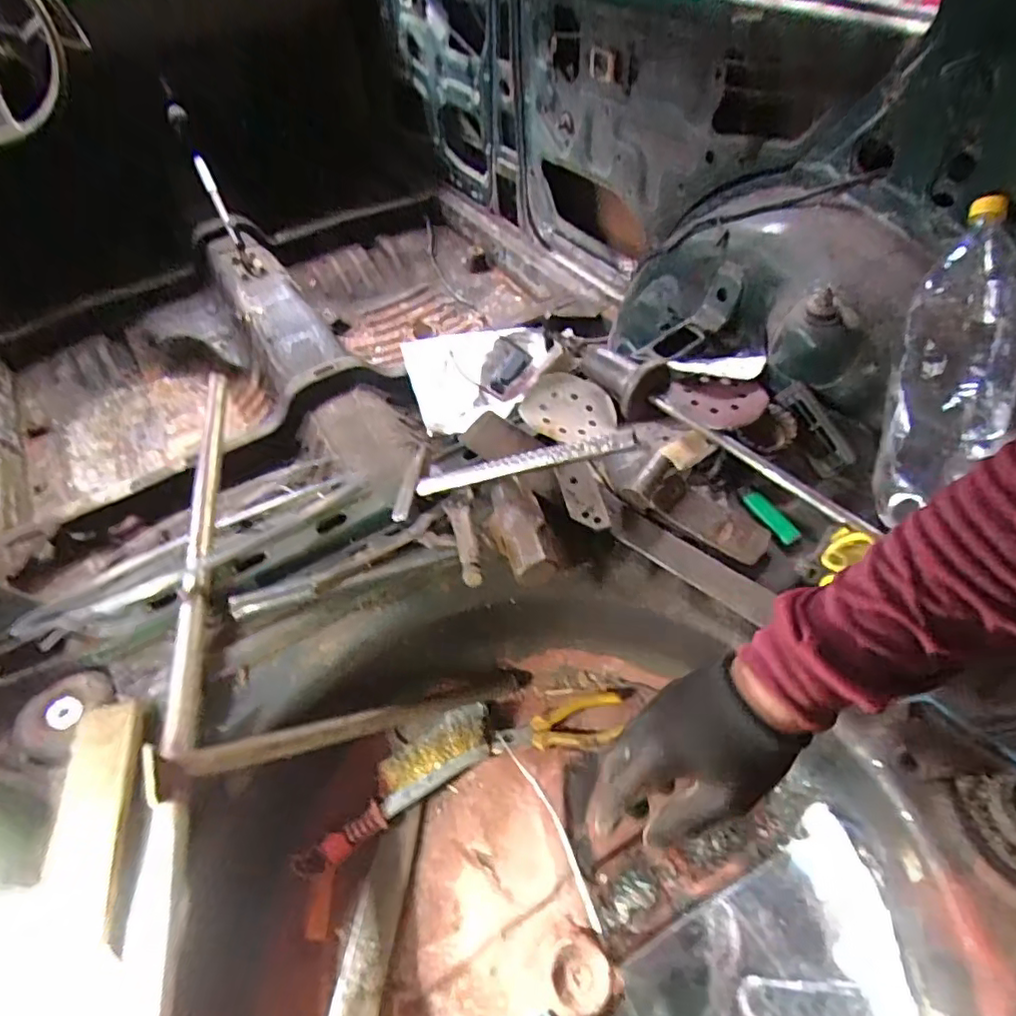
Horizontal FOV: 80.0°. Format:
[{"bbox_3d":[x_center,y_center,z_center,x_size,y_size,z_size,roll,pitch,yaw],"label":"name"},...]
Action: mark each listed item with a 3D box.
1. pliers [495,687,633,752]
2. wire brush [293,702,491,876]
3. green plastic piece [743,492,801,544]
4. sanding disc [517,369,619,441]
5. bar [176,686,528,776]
[{"bbox_3d":[0.063,0.240,0.672,0.159,0.024,0.055,-10,54,-4],"label":"pliers"},{"bbox_3d":[-0.119,0.293,0.648,0.233,0.033,0.060,-30,58,-18],"label":"wire brush"},{"bbox_3d":[0.287,0.010,0.661,0.022,0.004,0.071,-24,57,-14],"label":"green plastic piece"},{"bbox_3d":[0.073,-0.124,0.753,0.108,0.012,0.101,3,59,-5],"label":"sanding disc"},{"bbox_3d":[-0.143,0.216,0.613,0.383,0.021,0.033,-3,49,-34],"label":"bar"}]

